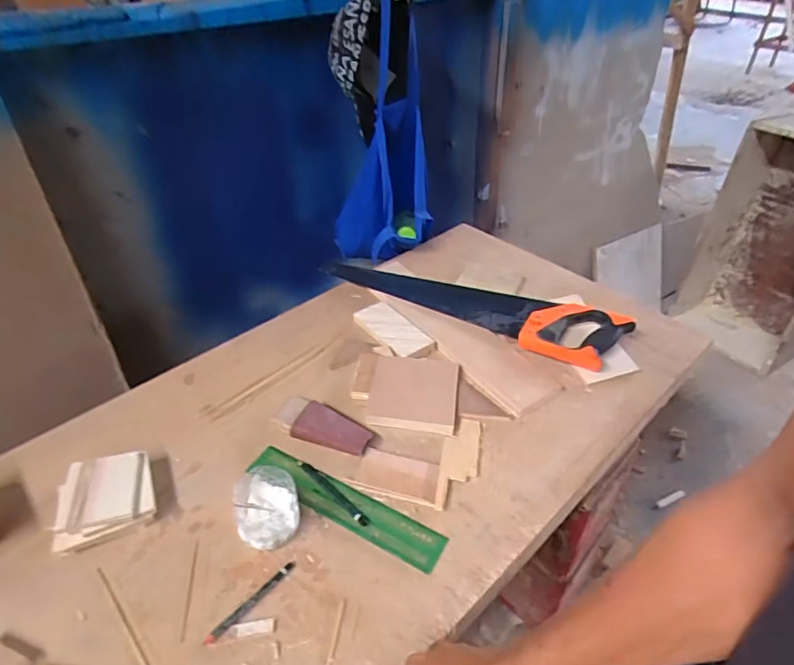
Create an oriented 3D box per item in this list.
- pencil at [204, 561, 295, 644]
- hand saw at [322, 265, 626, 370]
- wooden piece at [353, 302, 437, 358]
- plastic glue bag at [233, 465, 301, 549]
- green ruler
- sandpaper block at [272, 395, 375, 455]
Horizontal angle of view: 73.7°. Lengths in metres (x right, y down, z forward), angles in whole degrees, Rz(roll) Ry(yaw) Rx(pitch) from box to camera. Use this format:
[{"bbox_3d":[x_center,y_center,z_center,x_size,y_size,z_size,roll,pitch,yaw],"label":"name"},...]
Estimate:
[{"bbox_3d":[-0.143,0.266,0.527,0.012,0.009,0.105,26,46,31],"label":"pencil"},{"bbox_3d":[0.106,-0.056,0.879,0.519,0.044,0.116,19,43,21],"label":"hand saw"},{"bbox_3d":[-0.006,-0.004,0.841,0.057,0.013,0.146,-27,45,-29],"label":"wooden piece"},{"bbox_3d":[-0.144,0.192,0.589,0.068,0.046,0.083,-13,41,-17],"label":"plastic glue bag"},{"bbox_3d":[-0.064,0.199,0.617,0.251,0.008,0.049,20,44,22],"label":"green ruler"},{"bbox_3d":[-0.095,0.120,0.688,0.127,0.019,0.055,12,40,17],"label":"sandpaper block"}]

